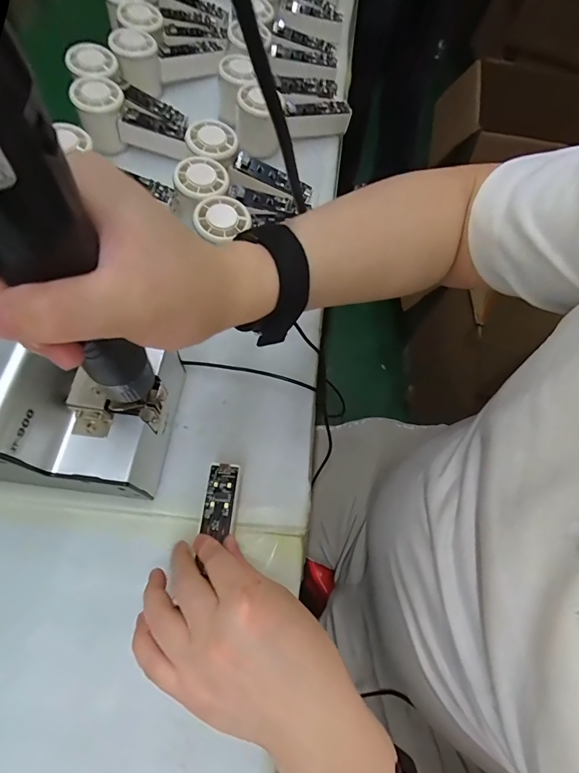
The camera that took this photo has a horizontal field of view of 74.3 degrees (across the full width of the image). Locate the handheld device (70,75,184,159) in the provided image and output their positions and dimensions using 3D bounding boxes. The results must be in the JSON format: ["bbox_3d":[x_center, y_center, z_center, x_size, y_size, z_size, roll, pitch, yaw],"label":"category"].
[{"bbox_3d":[-0.186,-0.321,0.459,0.131,0.054,0.060,8,68,-1],"label":"handheld device"}]

